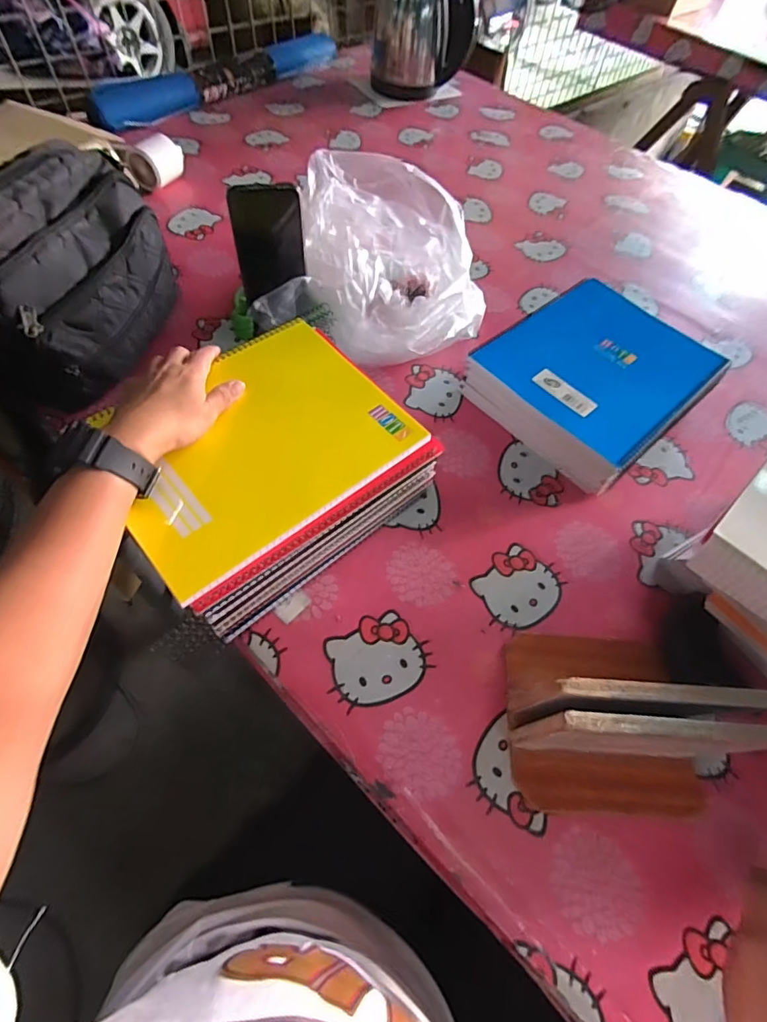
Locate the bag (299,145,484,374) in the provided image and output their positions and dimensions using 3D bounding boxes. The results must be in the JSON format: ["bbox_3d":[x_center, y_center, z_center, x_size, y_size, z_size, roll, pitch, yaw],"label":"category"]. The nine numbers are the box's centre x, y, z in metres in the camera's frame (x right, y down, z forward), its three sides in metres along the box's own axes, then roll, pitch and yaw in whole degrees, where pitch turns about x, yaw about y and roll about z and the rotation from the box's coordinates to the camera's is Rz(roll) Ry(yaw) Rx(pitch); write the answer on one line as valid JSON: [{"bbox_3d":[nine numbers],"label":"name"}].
[{"bbox_3d":[0.007,-0.334,0.615,0.219,0.127,0.274,-9,62,-9],"label":"bag"}]

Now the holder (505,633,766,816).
[{"bbox_3d":[0.182,0.150,0.348,0.146,0.118,0.132,5,60,-1],"label":"holder"}]

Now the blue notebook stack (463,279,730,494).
[{"bbox_3d":[0.247,-0.161,0.561,0.260,0.064,0.209,-38,70,-22],"label":"blue notebook stack"}]

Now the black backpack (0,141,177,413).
[{"bbox_3d":[-0.329,-0.250,0.489,0.139,0.156,0.241,5,59,-3],"label":"black backpack"}]

